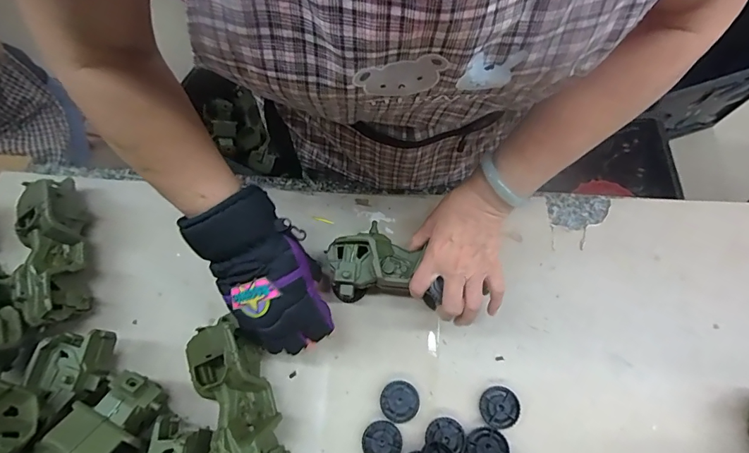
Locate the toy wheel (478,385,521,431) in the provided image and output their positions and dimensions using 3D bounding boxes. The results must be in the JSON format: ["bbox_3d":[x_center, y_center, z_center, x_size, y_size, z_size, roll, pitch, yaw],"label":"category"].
[{"bbox_3d":[0.142,0.206,0.487,0.042,0.009,0.043,0,72,1],"label":"toy wheel"}]

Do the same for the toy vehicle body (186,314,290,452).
[{"bbox_3d":[-0.149,0.192,0.463,0.076,0.073,0.178,-21,73,-6],"label":"toy vehicle body"}]

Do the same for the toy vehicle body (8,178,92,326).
[{"bbox_3d":[-0.395,0.028,0.522,0.073,0.070,0.185,-20,73,-5],"label":"toy vehicle body"}]

